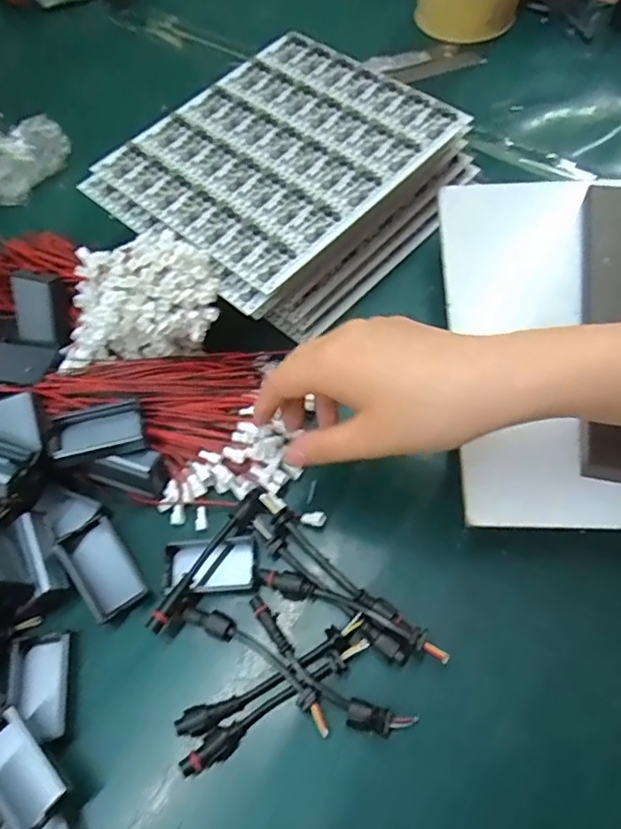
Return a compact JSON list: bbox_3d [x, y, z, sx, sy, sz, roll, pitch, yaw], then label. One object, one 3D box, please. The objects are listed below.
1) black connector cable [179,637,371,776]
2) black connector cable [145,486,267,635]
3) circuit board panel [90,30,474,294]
[{"bbox_3d":[-0.017,0.146,0.295,0.106,0.012,0.013,-31,64,-13],"label":"black connector cable"},{"bbox_3d":[-0.055,0.080,0.326,0.012,0.017,0.095,28,66,17],"label":"black connector cable"},{"bbox_3d":[-0.021,-0.187,0.402,0.166,0.011,0.196,39,70,22],"label":"circuit board panel"}]

